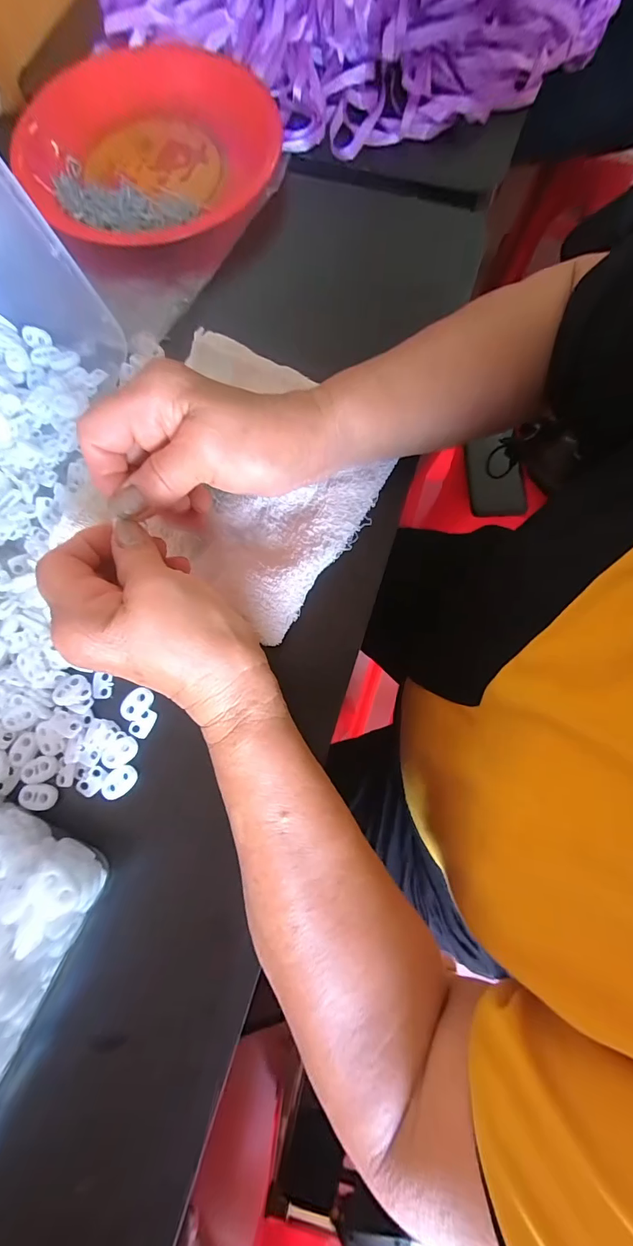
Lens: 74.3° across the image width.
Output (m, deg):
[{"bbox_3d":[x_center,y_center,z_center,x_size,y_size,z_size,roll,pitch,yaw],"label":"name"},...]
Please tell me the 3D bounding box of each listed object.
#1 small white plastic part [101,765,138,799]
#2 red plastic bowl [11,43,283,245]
[{"bbox_3d":[-0.125,0.100,0.262,0.023,0.004,0.015,-40,79,-8],"label":"small white plastic part"},{"bbox_3d":[-0.140,-0.419,0.369,0.213,0.036,0.224,-4,76,-3],"label":"red plastic bowl"}]

